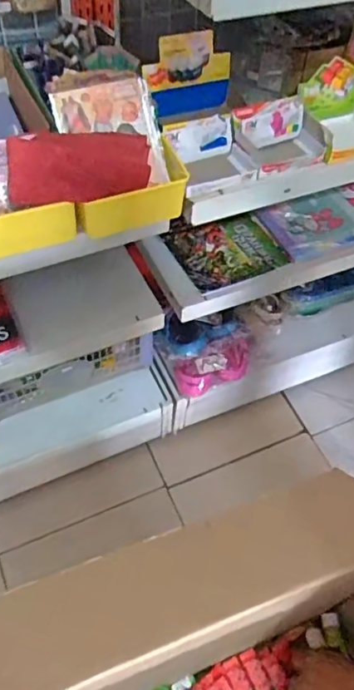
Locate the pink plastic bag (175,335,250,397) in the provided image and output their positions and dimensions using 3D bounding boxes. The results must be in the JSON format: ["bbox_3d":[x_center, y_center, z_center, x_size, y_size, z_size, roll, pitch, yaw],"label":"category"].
[{"bbox_3d":[0.086,0.045,1.155,0.178,0.095,0.060,-22,59,-18],"label":"pink plastic bag"}]

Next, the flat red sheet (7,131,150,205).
[{"bbox_3d":[-0.123,-0.235,0.687,0.194,0.021,0.096,-11,89,-31],"label":"flat red sheet"}]

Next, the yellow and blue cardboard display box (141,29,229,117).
[{"bbox_3d":[0.020,-0.420,0.814,0.140,0.108,0.025,-17,40,-17],"label":"yellow and blue cardboard display box"}]

